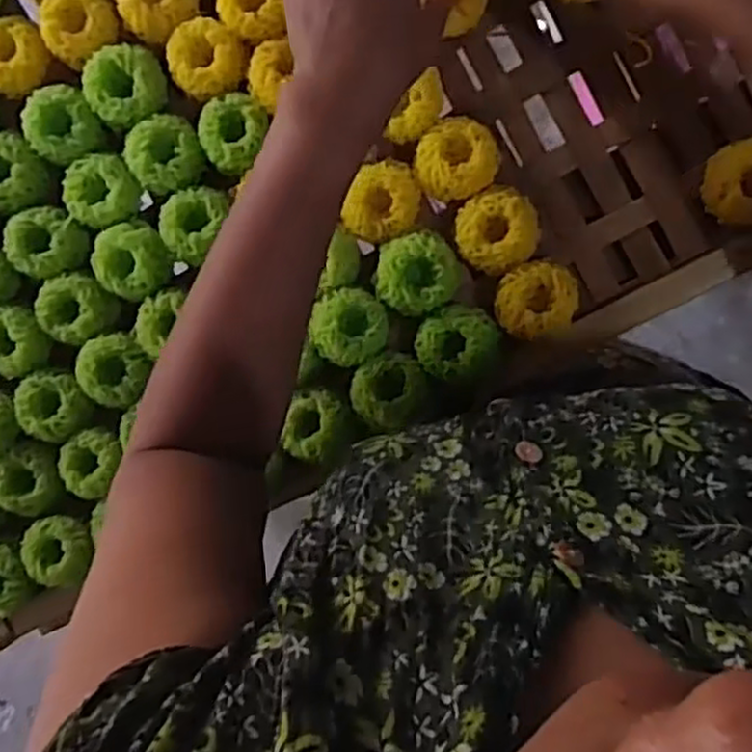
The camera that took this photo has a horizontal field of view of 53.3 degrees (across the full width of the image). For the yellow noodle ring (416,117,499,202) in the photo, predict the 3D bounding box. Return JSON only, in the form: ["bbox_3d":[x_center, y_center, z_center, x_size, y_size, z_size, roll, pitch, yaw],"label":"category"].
[{"bbox_3d":[0.052,-0.137,0.474,0.051,0.028,0.048,1,95,7],"label":"yellow noodle ring"}]

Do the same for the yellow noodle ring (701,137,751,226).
[{"bbox_3d":[0.224,-0.115,0.452,0.045,0.023,0.051,-27,91,9],"label":"yellow noodle ring"}]

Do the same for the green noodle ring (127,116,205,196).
[{"bbox_3d":[-0.138,-0.146,0.492,0.047,0.016,0.047,1,95,7],"label":"green noodle ring"}]

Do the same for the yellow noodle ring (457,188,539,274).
[{"bbox_3d":[0.077,-0.093,0.473,0.051,0.022,0.050,1,95,7],"label":"yellow noodle ring"}]

